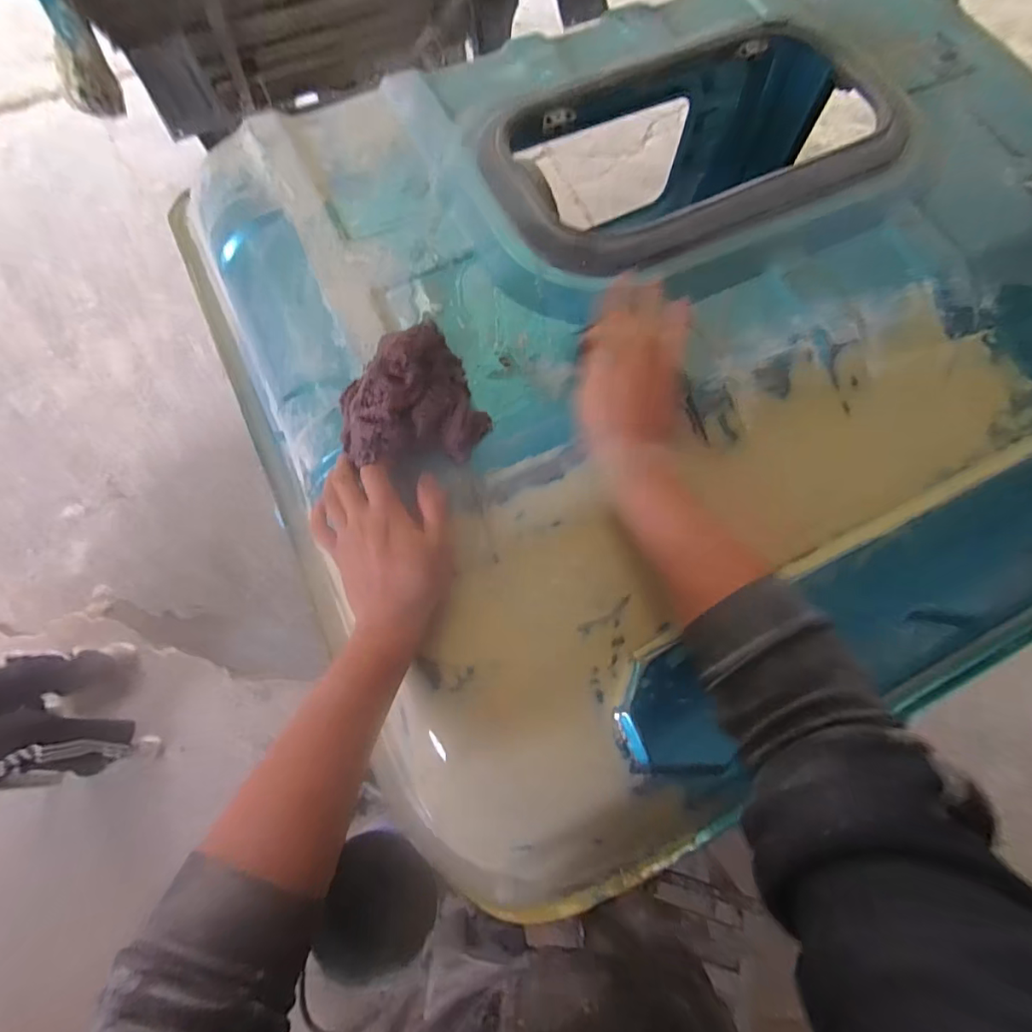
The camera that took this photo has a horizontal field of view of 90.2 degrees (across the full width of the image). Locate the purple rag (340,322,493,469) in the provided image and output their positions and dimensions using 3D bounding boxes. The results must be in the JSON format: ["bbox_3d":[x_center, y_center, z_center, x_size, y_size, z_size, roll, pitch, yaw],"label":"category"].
[{"bbox_3d":[-0.093,-0.105,0.459,0.122,0.060,0.106,-12,72,-6],"label":"purple rag"}]

